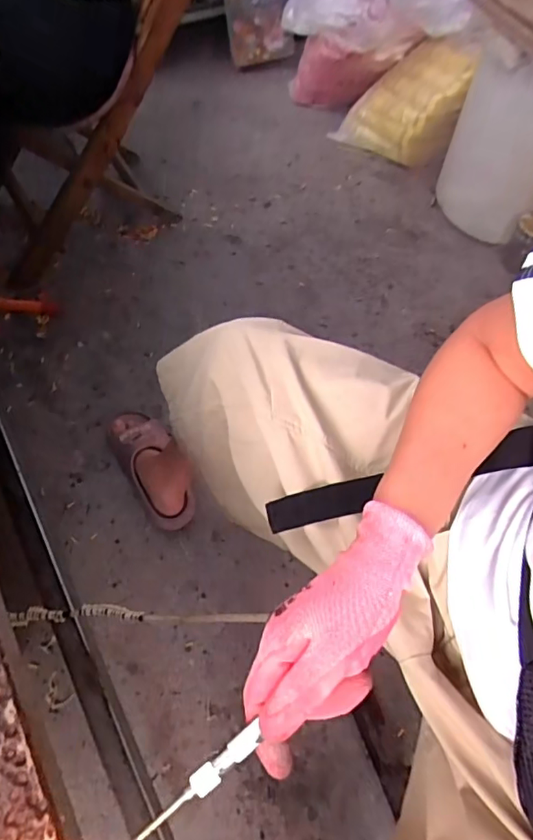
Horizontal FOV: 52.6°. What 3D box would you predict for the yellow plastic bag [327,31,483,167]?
[{"bbox_3d":[0.348,-0.817,1.357,0.284,0.280,0.121,22,61,8],"label":"yellow plastic bag"}]

